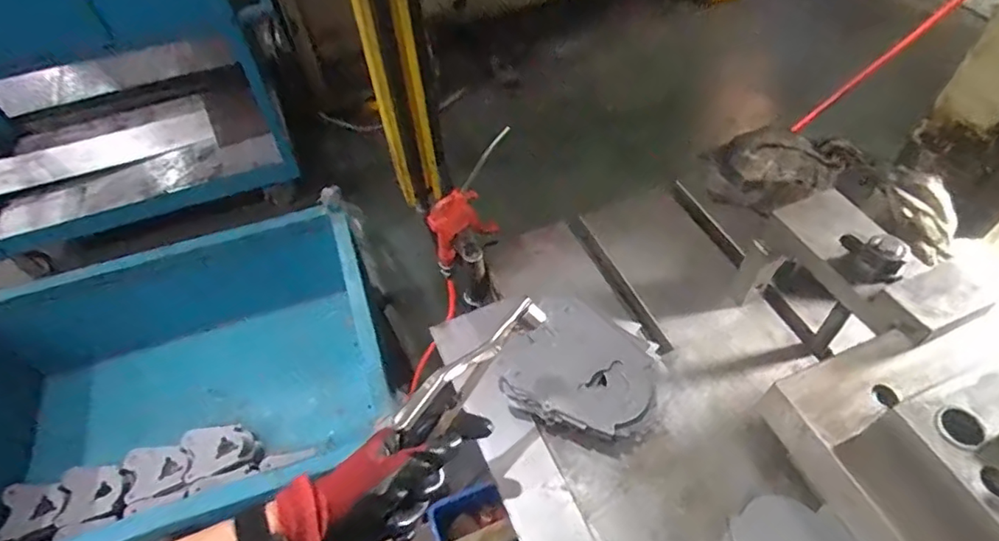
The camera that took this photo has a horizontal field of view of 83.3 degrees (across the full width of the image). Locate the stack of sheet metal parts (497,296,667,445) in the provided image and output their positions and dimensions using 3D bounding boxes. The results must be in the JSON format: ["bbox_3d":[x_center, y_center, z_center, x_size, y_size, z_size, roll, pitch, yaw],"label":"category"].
[{"bbox_3d":[0.091,0.104,0.612,0.170,0.045,0.151,18,55,16],"label":"stack of sheet metal parts"}]

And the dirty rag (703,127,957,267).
[{"bbox_3d":[0.418,-0.117,0.735,0.139,0.078,0.314,-34,40,-21],"label":"dirty rag"}]

